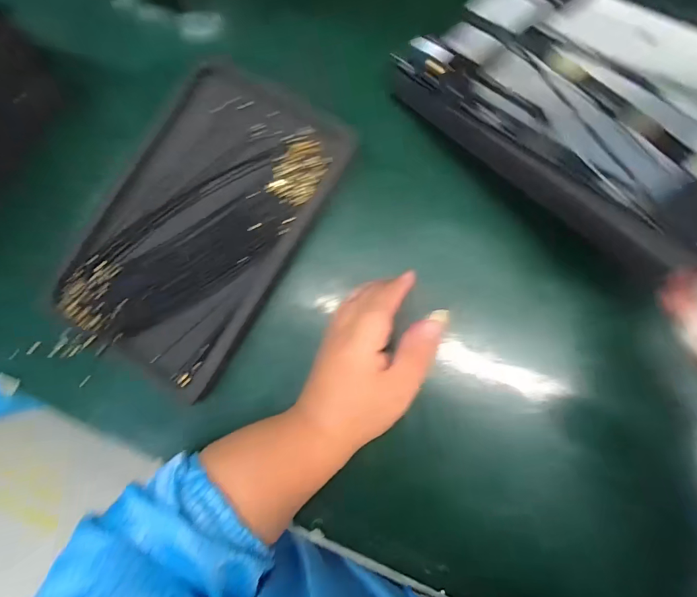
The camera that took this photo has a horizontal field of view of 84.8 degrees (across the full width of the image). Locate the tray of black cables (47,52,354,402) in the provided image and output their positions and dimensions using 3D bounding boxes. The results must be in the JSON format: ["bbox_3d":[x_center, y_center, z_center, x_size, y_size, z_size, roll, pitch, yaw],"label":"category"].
[{"bbox_3d":[-0.116,-0.062,0.317,0.157,0.035,0.243,30,88,7],"label":"tray of black cables"}]

